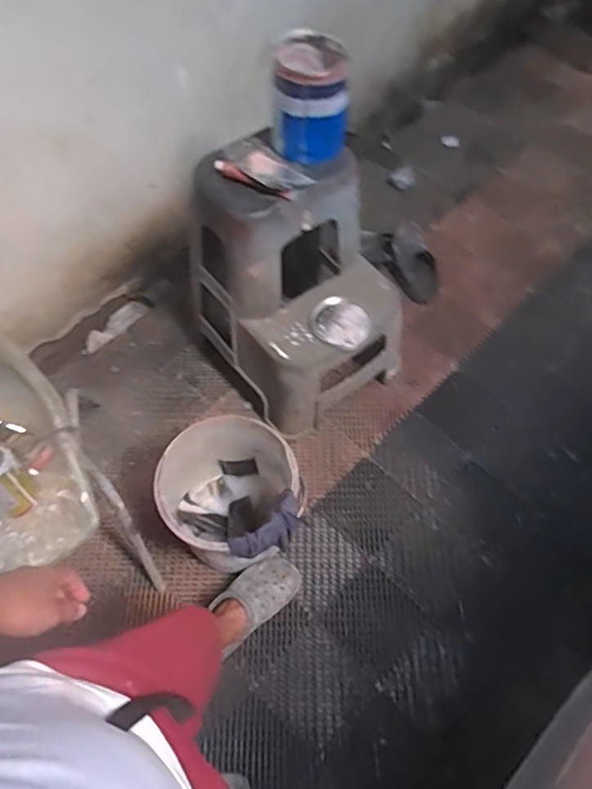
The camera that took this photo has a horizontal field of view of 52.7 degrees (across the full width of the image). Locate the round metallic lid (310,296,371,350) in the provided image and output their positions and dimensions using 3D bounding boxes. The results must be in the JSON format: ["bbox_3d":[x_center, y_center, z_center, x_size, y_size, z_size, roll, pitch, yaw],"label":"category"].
[{"bbox_3d":[0.112,-0.181,1.493,0.147,0.028,0.138,39,68,19],"label":"round metallic lid"}]

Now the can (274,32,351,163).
[{"bbox_3d":[0.027,-0.625,1.279,0.169,0.204,0.171,0,61,0],"label":"can"}]

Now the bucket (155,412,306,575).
[{"bbox_3d":[-0.149,0.250,1.419,0.299,0.321,0.269,-30,65,-16],"label":"bucket"}]

